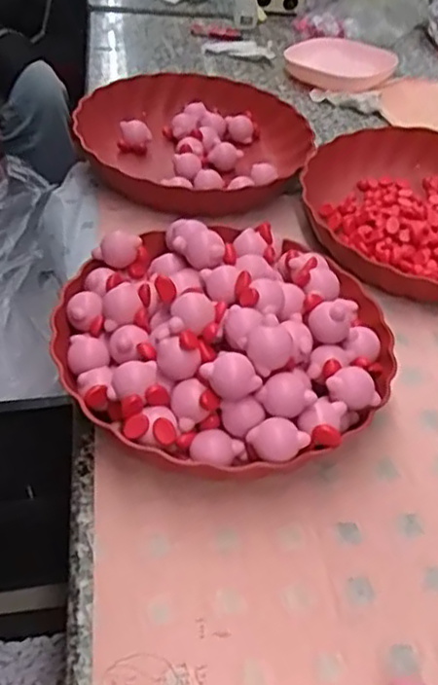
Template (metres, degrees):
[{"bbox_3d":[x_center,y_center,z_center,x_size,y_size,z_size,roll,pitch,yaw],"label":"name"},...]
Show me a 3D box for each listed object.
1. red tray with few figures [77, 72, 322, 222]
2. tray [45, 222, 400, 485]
[{"bbox_3d":[-0.023,-0.216,0.732,0.225,0.060,0.231,22,47,14],"label":"red tray with few figures"},{"bbox_3d":[0.004,-0.004,0.499,0.240,0.090,0.219,14,45,6],"label":"tray"}]

